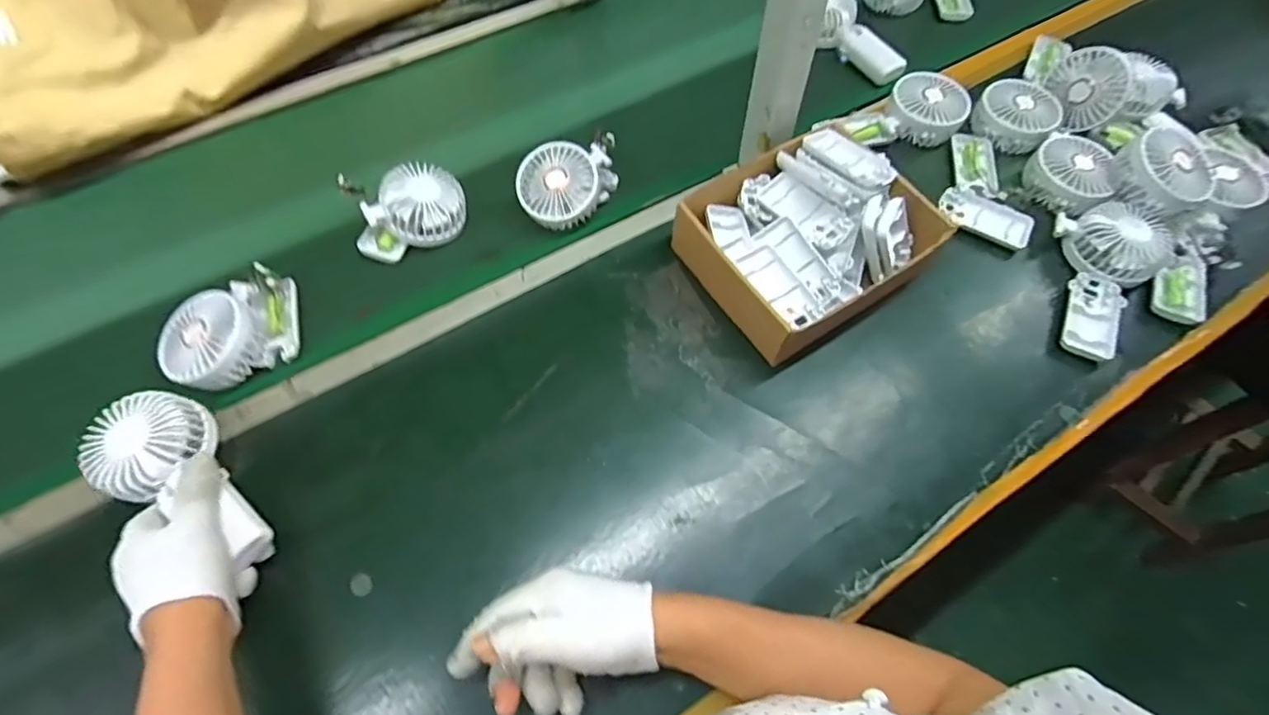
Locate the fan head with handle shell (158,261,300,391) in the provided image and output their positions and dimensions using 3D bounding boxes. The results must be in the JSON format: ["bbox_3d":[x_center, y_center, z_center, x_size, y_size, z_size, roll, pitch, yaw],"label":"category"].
[{"bbox_3d":[-0.381,-0.026,0.546,0.122,0.048,0.091,-37,66,-19],"label":"fan head with handle shell"}]

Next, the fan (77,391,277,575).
[{"bbox_3d":[-0.359,0.098,0.461,0.180,0.033,0.083,36,67,10],"label":"fan"}]

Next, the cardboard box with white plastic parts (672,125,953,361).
[{"bbox_3d":[0.169,-0.123,0.573,0.213,0.077,0.187,-33,69,-16],"label":"cardboard box with white plastic parts"}]

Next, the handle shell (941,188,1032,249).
[{"bbox_3d":[0.386,-0.156,0.633,0.096,0.013,0.051,23,63,14],"label":"handle shell"}]

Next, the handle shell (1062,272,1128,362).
[{"bbox_3d":[0.457,-0.043,0.570,0.044,0.018,0.094,20,62,12],"label":"handle shell"}]

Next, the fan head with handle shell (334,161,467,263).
[{"bbox_3d":[-0.244,-0.162,0.620,0.115,0.047,0.083,-23,62,-12],"label":"fan head with handle shell"}]

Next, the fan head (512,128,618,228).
[{"bbox_3d":[-0.066,-0.195,0.632,0.125,0.046,0.088,-24,67,-14],"label":"fan head"}]

